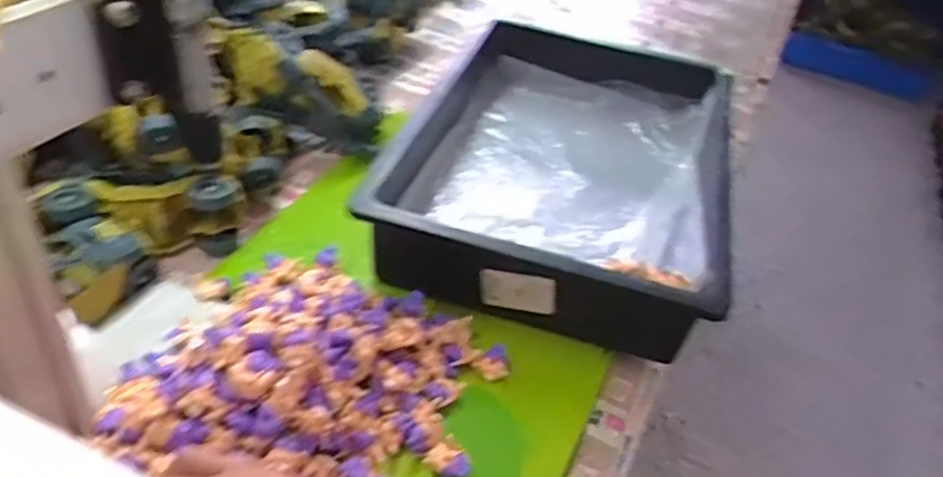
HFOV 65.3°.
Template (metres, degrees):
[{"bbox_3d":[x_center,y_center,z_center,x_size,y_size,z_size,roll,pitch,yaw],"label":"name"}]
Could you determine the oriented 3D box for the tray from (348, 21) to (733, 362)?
[{"bbox_3d":[0.090,-0.073,0.753,0.307,0.119,0.401,15,40,7],"label":"tray"}]

